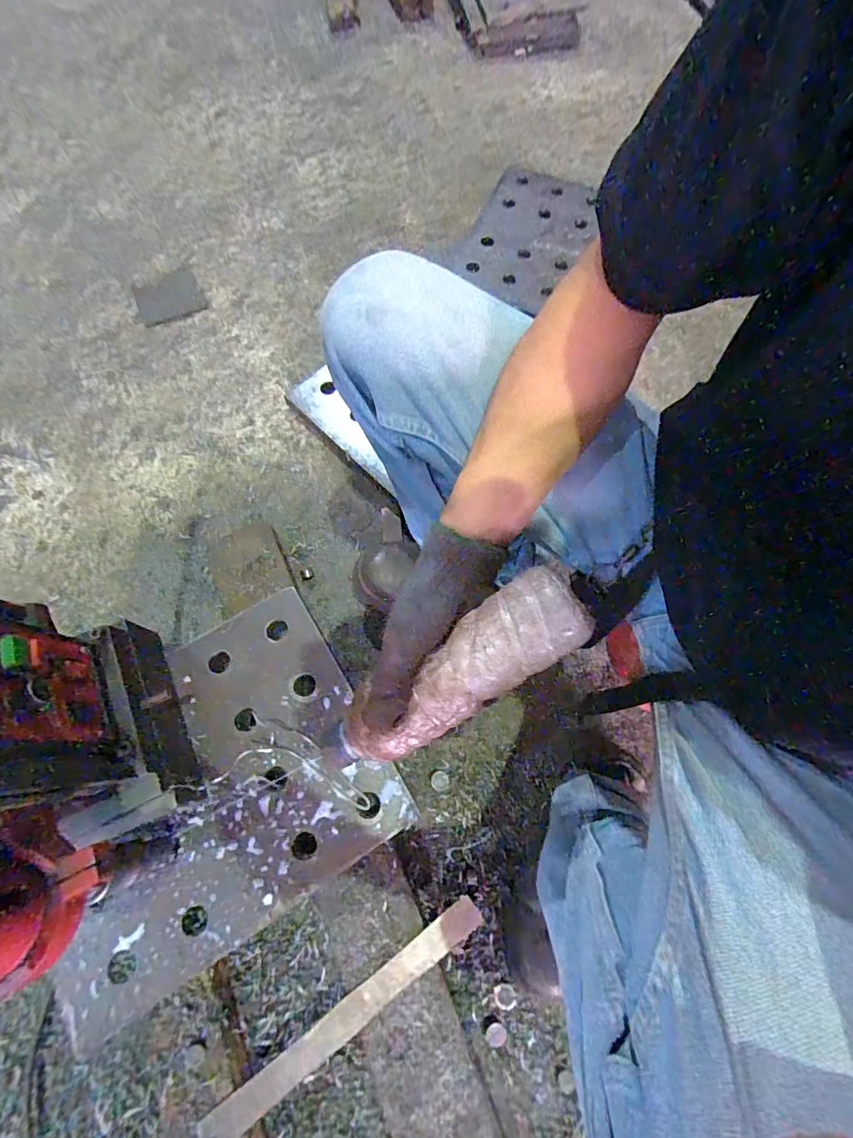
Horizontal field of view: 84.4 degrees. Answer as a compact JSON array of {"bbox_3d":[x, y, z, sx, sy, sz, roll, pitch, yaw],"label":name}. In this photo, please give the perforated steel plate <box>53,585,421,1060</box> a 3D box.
[{"bbox_3d":[-0.239,0.228,0.509,0.354,0.011,0.302,-29,72,-11],"label":"perforated steel plate"}]

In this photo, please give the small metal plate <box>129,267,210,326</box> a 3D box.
[{"bbox_3d":[-0.495,-0.524,0.902,0.120,0.012,0.113,-24,71,-10],"label":"small metal plate"}]

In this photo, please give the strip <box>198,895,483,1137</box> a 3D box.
[{"bbox_3d":[-0.074,0.449,0.476,0.304,0.010,0.031,-31,71,-15],"label":"strip"}]

